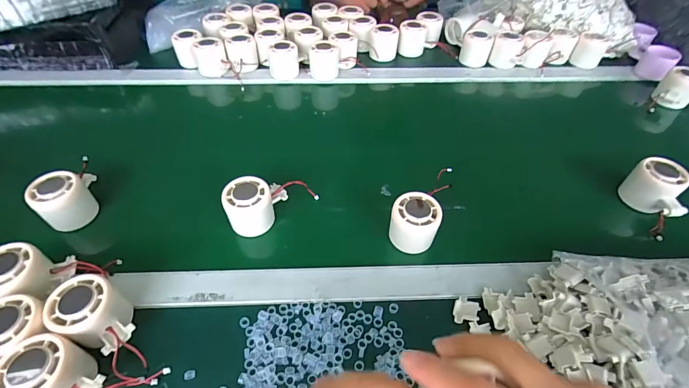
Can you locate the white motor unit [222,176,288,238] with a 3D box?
[{"bbox_3d":[-0.107,0.014,0.432,0.069,0.048,0.057,-7,50,-7],"label":"white motor unit"}]

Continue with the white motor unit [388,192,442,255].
[{"bbox_3d":[0.083,0.035,0.425,0.054,0.053,0.051,0,50,-1],"label":"white motor unit"}]

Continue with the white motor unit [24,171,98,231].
[{"bbox_3d":[-0.337,0.002,0.436,0.052,0.058,0.070,35,57,25],"label":"white motor unit"}]

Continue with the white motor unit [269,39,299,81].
[{"bbox_3d":[-0.114,-0.253,0.664,0.055,0.059,0.049,-6,50,-6],"label":"white motor unit"}]

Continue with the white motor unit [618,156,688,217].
[{"bbox_3d":[0.407,-0.005,0.461,0.051,0.058,0.070,-31,57,-24],"label":"white motor unit"}]

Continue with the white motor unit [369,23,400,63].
[{"bbox_3d":[0.079,-0.303,0.710,0.057,0.056,0.048,6,50,4],"label":"white motor unit"}]

